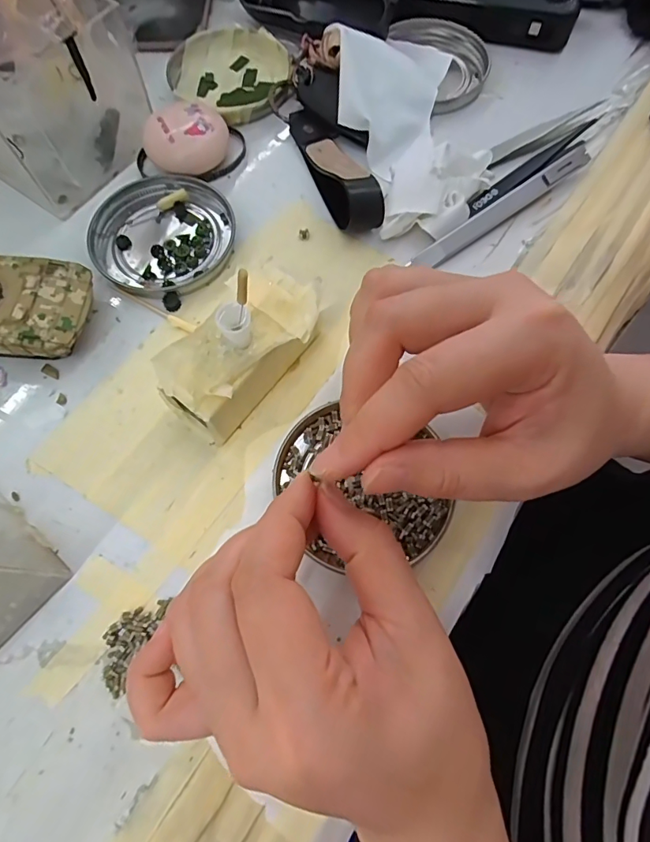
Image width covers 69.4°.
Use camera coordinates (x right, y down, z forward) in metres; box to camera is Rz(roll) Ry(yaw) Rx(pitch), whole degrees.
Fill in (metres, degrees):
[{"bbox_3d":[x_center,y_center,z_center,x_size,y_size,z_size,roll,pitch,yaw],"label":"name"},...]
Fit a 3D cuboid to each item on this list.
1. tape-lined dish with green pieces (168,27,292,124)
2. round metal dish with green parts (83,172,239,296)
[{"bbox_3d":[-0.063,-0.228,0.309,0.076,0.015,0.085,-9,70,-2],"label":"tape-lined dish with green pieces"},{"bbox_3d":[-0.092,-0.105,0.264,0.075,0.009,0.075,0,70,1],"label":"round metal dish with green parts"}]

